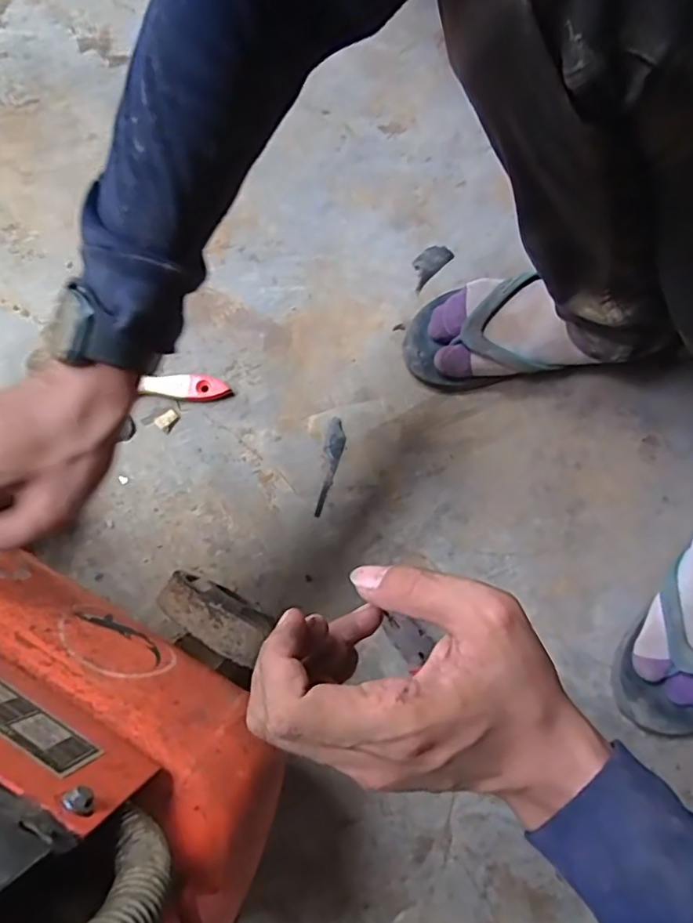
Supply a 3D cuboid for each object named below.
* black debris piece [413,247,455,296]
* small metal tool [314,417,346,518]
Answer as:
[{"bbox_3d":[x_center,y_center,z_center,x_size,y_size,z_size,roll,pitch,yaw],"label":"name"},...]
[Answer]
[{"bbox_3d":[0.087,-0.211,0.631,0.029,0.004,0.063,42,80,10],"label":"black debris piece"},{"bbox_3d":[-0.016,0.005,0.580,0.019,0.004,0.101,10,77,3],"label":"small metal tool"}]

